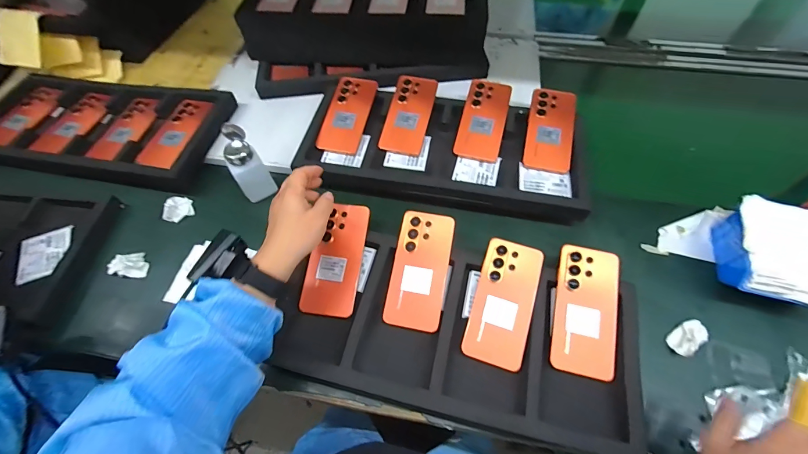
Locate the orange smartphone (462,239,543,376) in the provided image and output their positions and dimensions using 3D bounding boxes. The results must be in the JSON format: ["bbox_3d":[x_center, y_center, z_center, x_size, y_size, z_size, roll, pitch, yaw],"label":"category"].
[{"bbox_3d":[0.141,0.104,0.490,0.080,0.007,0.172,16,70,12],"label":"orange smartphone"}]

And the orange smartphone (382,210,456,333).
[{"bbox_3d":[0.024,0.060,0.515,0.080,0.006,0.172,9,71,9],"label":"orange smartphone"}]

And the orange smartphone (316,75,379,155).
[{"bbox_3d":[-0.105,-0.216,0.662,0.076,0.016,0.167,14,74,10],"label":"orange smartphone"}]

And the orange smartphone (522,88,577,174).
[{"bbox_3d":[0.264,-0.176,0.629,0.079,0.005,0.173,13,73,7],"label":"orange smartphone"}]

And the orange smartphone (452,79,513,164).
[{"bbox_3d":[0.147,-0.199,0.641,0.078,0.006,0.168,14,73,7],"label":"orange smartphone"}]

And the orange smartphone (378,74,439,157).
[{"bbox_3d":[0.010,-0.213,0.654,0.078,0.007,0.170,14,72,2],"label":"orange smartphone"}]

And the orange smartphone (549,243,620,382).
[{"bbox_3d":[0.251,0.113,0.480,0.081,0.008,0.174,12,70,10],"label":"orange smartphone"}]

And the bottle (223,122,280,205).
[{"bbox_3d":[-0.260,-0.098,0.576,0.054,0.137,0.045,-32,62,-18],"label":"bottle"}]

